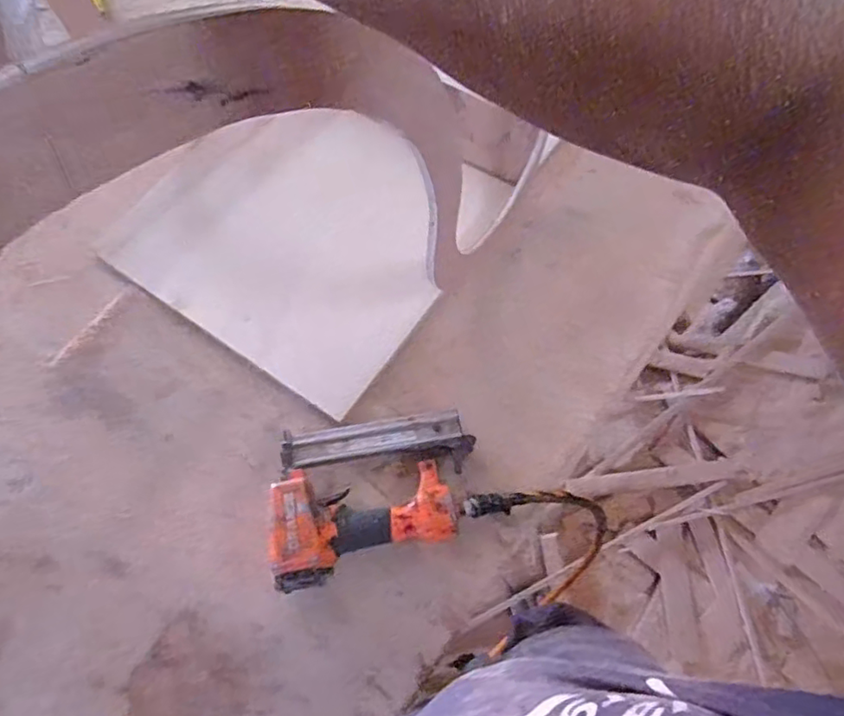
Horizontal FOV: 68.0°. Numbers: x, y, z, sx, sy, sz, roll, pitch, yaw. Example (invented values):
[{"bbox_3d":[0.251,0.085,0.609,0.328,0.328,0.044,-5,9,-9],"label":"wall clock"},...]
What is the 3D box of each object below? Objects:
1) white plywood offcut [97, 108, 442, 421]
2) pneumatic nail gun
[{"bbox_3d":[-0.161,-0.161,0.797,0.389,0.023,0.325,32,87,14],"label":"white plywood offcut"},{"bbox_3d":[-0.048,0.138,0.677,0.247,0.058,0.162,-14,70,-6],"label":"pneumatic nail gun"}]

